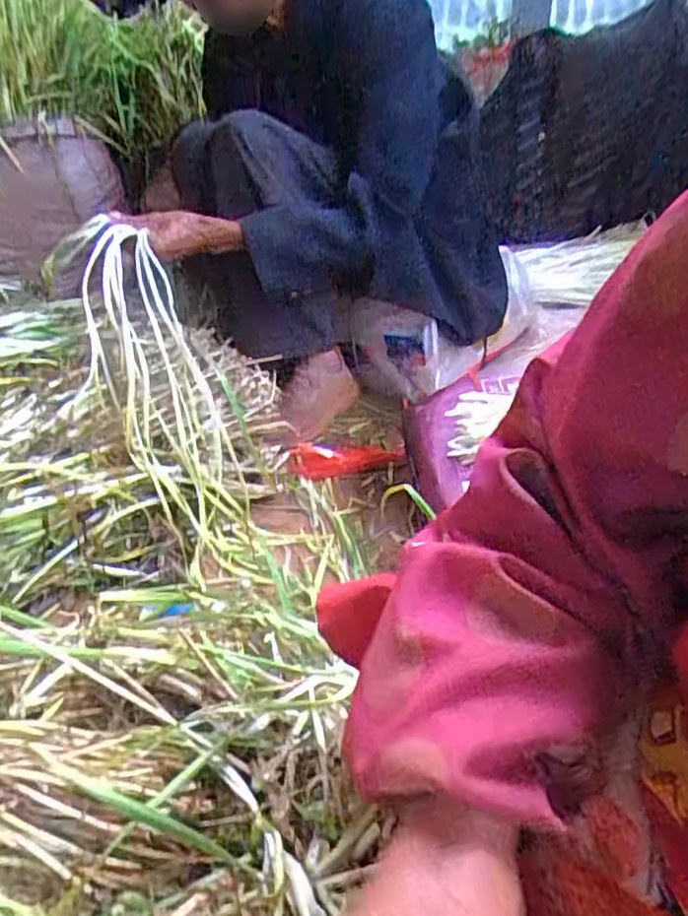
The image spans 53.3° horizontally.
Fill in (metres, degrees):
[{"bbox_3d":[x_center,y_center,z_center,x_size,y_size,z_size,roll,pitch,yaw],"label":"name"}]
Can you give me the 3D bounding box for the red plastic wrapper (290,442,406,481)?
[{"bbox_3d":[0.003,-0.003,1.081,0.187,0.034,0.064,-5,33,-24],"label":"red plastic wrapper"}]

